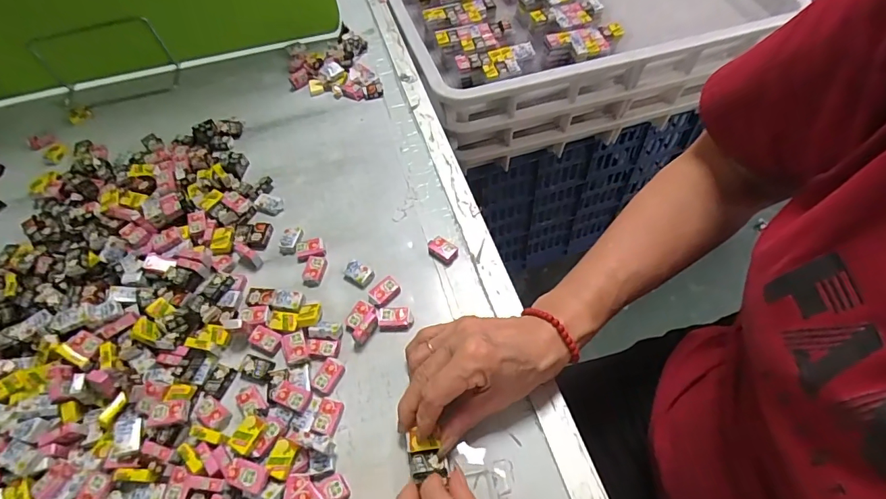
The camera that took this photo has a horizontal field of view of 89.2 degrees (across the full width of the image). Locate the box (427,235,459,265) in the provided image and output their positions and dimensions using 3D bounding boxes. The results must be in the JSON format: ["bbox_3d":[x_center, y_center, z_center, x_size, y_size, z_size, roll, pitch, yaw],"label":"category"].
[{"bbox_3d":[0.000,0.001,0.421,0.029,0.006,0.021,34,66,22],"label":"box"}]

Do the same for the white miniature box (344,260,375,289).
[{"bbox_3d":[-0.077,0.023,0.411,0.028,0.007,0.019,24,62,18],"label":"white miniature box"}]

